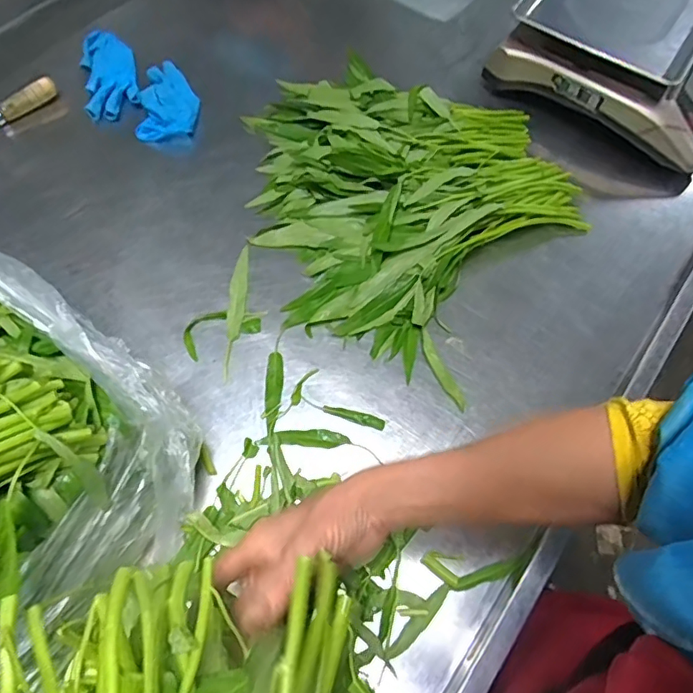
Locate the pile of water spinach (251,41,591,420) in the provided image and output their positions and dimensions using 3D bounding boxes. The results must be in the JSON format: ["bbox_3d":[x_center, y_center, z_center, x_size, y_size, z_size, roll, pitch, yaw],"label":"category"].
[{"bbox_3d":[0.050,-0.196,0.694,0.432,0.087,0.400,28,65,11],"label":"pile of water spinach"}]

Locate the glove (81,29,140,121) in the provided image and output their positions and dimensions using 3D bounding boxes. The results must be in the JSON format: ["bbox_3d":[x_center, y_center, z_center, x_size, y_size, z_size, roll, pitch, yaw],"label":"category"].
[{"bbox_3d":[-0.354,-0.406,0.796,0.078,0.042,0.163,-13,64,-10],"label":"glove"}]

